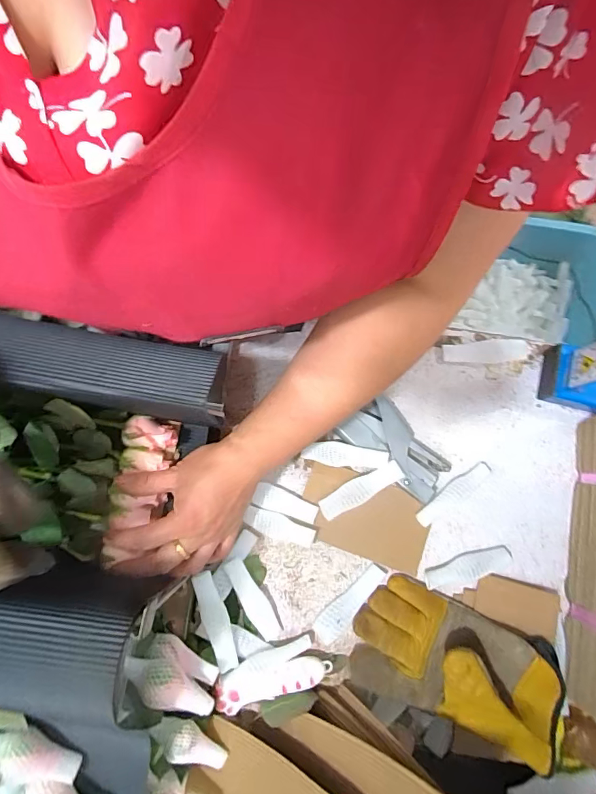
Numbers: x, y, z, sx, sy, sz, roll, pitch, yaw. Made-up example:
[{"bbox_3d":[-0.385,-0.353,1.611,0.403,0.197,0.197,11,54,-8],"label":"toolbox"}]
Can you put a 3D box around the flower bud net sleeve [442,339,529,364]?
[{"bbox_3d":[0.211,-0.051,0.491,0.092,0.009,0.025,-5,80,-1],"label":"flower bud net sleeve"}]

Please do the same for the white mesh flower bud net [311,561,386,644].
[{"bbox_3d":[0.054,0.209,0.441,0.091,0.011,0.026,-44,82,-7],"label":"white mesh flower bud net"}]

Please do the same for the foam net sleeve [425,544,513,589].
[{"bbox_3d":[0.177,0.179,0.452,0.093,0.009,0.027,-21,80,-3],"label":"foam net sleeve"}]

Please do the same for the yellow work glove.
[{"bbox_3d":[0.160,0.253,0.408,0.213,0.061,0.102,19,80,4],"label":"yellow work glove"}]

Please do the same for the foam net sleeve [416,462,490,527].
[{"bbox_3d":[0.166,0.104,0.461,0.093,0.016,0.027,-32,81,-5],"label":"foam net sleeve"}]

